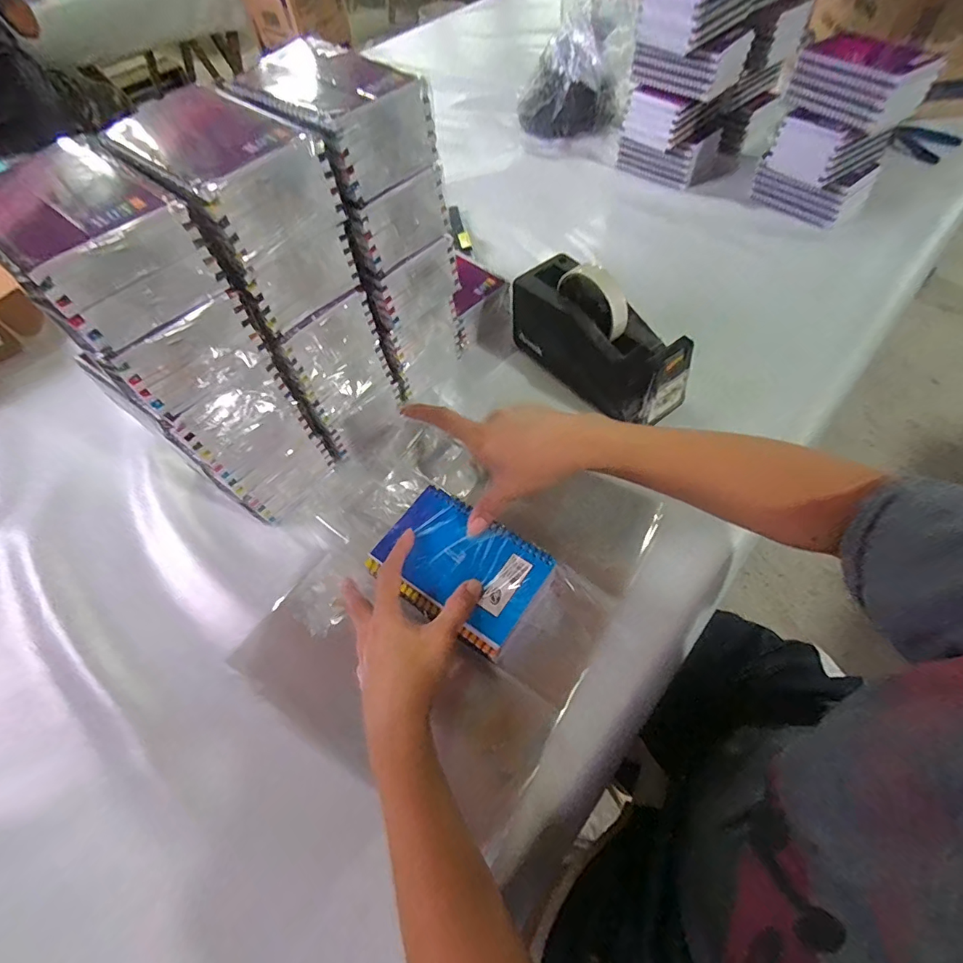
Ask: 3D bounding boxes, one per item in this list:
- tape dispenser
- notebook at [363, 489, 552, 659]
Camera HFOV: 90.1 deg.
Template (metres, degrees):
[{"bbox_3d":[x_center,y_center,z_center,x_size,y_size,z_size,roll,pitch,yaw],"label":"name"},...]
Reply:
[{"bbox_3d":[0.126,-0.155,0.516,0.077,0.114,0.205,-35,63,-16],"label":"tape dispenser"},{"bbox_3d":[-0.018,0.066,0.390,0.130,0.010,0.092,32,65,20],"label":"notebook"}]

